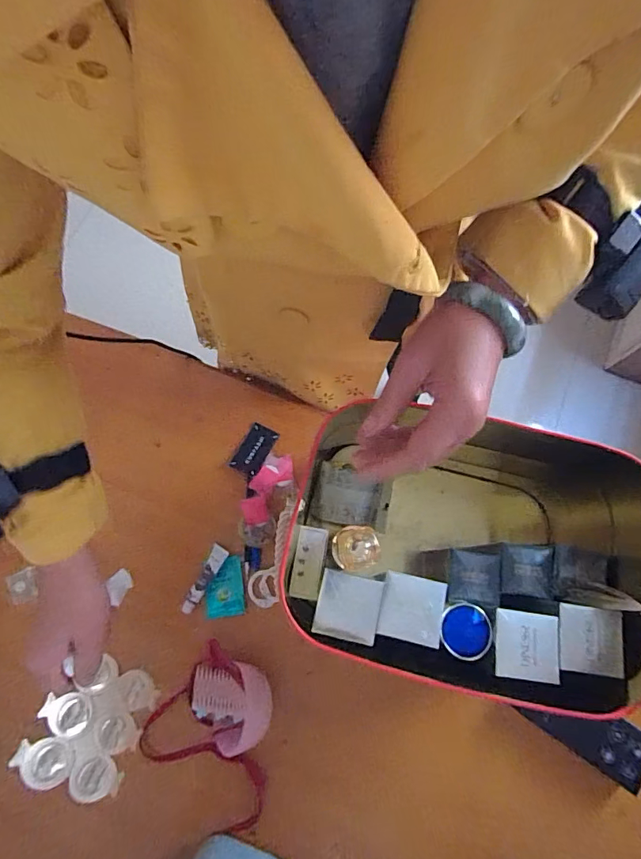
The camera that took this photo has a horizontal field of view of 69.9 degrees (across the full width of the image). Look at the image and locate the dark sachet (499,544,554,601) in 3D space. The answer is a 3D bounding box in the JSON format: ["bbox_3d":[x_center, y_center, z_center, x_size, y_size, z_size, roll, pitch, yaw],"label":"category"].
[{"bbox_3d":[0.196,0.133,0.433,0.046,0.007,0.047,6,75,1],"label":"dark sachet"}]

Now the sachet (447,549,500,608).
[{"bbox_3d":[0.144,0.139,0.430,0.048,0.012,0.047,7,75,2],"label":"sachet"}]

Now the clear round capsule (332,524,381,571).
[{"bbox_3d":[0.032,0.111,0.429,0.040,0.048,0.040,0,75,0],"label":"clear round capsule"}]

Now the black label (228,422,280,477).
[{"bbox_3d":[-0.088,0.026,0.608,0.041,0.004,0.070,24,69,12],"label":"black label"}]

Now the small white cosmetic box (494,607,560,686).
[{"bbox_3d":[0.170,0.178,0.378,0.051,0.006,0.051,7,75,2],"label":"small white cosmetic box"}]

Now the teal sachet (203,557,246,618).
[{"bbox_3d":[-0.119,0.194,0.561,0.047,0.010,0.068,-7,73,-6],"label":"teal sachet"}]

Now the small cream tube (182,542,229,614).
[{"bbox_3d":[-0.140,0.184,0.561,0.021,0.012,0.086,24,77,6],"label":"small cream tube"}]

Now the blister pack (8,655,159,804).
[{"bbox_3d":[-0.204,0.265,0.412,0.097,0.009,0.099,41,45,-28],"label":"blister pack"}]

